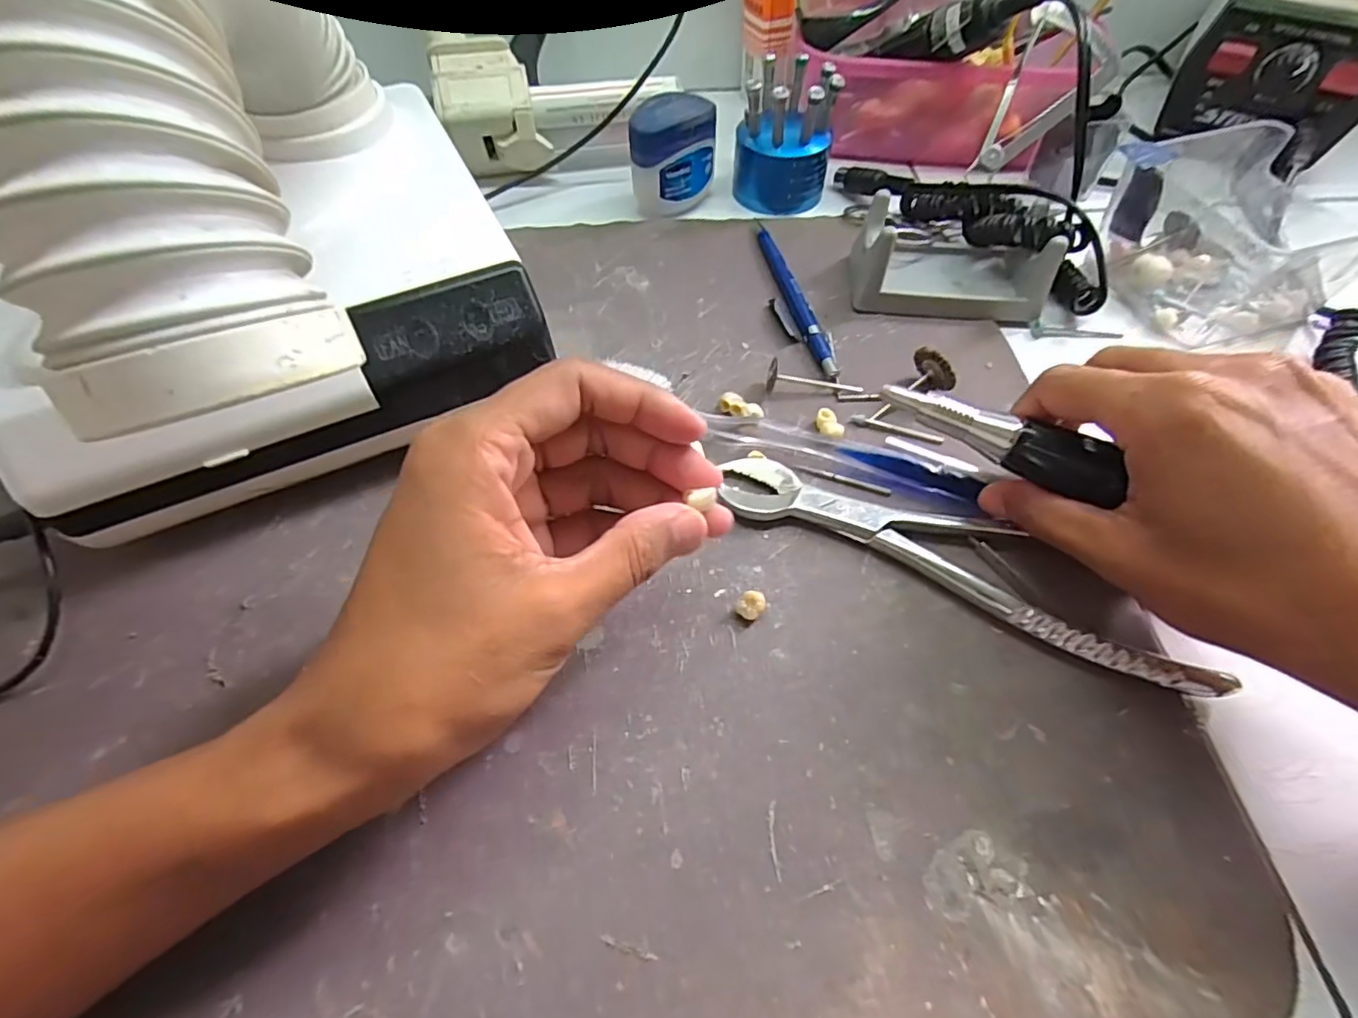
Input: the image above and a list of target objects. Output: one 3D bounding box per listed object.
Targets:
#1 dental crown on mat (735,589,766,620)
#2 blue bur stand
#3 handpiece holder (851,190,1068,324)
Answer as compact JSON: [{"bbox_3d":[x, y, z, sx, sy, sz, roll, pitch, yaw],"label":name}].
[{"bbox_3d":[0.027,0.037,0.225,0.010,0.008,0.010,0,57,1],"label":"dental crown on mat"},{"bbox_3d":[0.066,-0.232,0.365,0.056,0.063,0.056,7,58,5],"label":"blue bur stand"},{"bbox_3d":[0.146,-0.137,0.319,0.099,0.036,0.059,3,57,3],"label":"handpiece holder"}]

